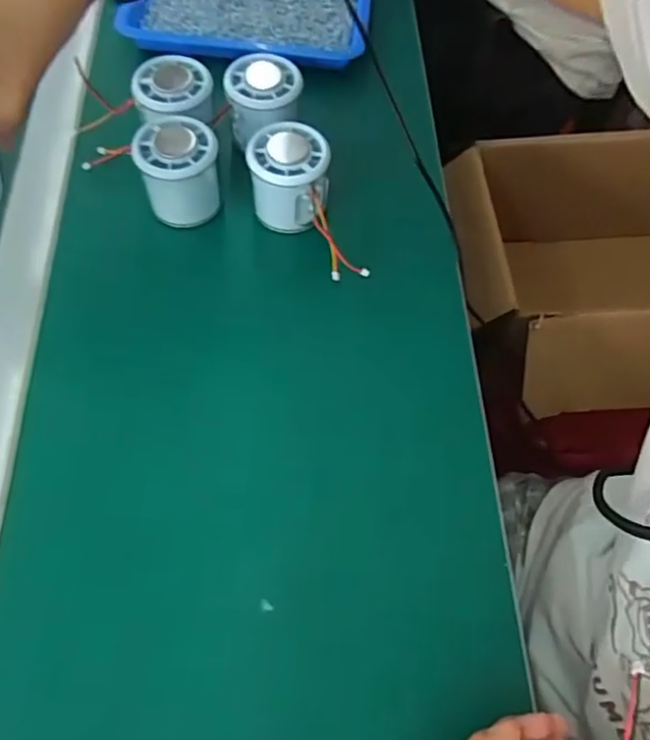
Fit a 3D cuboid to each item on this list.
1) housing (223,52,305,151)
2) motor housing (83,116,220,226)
[{"bbox_3d":[-0.047,-0.207,0.475,0.059,0.048,0.058,5,63,0],"label":"housing"},{"bbox_3d":[-0.110,-0.145,0.446,0.063,0.053,0.062,29,66,12],"label":"motor housing"}]

